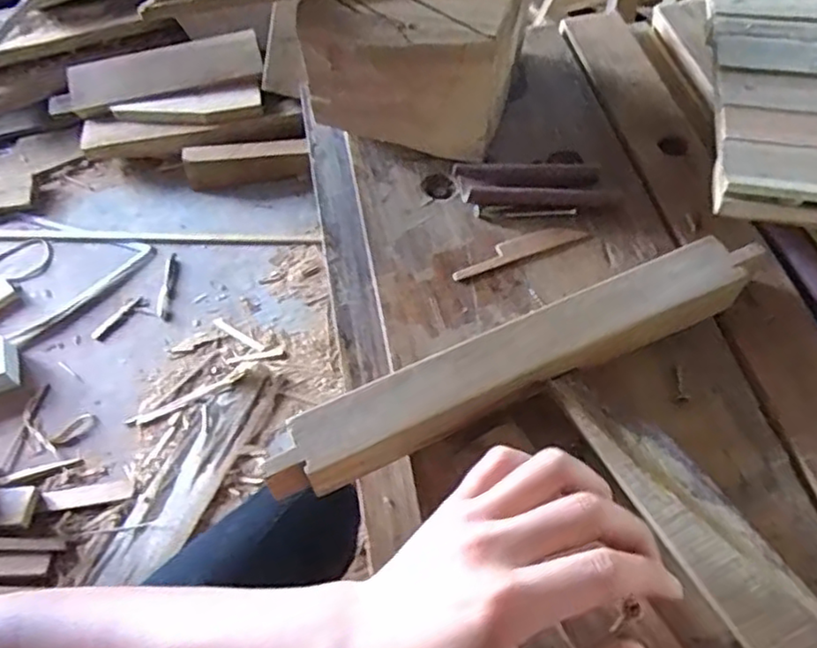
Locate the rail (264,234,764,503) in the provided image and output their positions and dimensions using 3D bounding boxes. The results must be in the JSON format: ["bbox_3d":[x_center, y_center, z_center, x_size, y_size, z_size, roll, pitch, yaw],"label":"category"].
[{"bbox_3d":[0.061,0.023,0.383,0.294,0.036,0.037,-23,57,-11],"label":"rail"}]

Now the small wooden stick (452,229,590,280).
[{"bbox_3d":[0.074,-0.051,0.452,0.095,0.004,0.017,-18,57,-8],"label":"small wooden stick"}]

